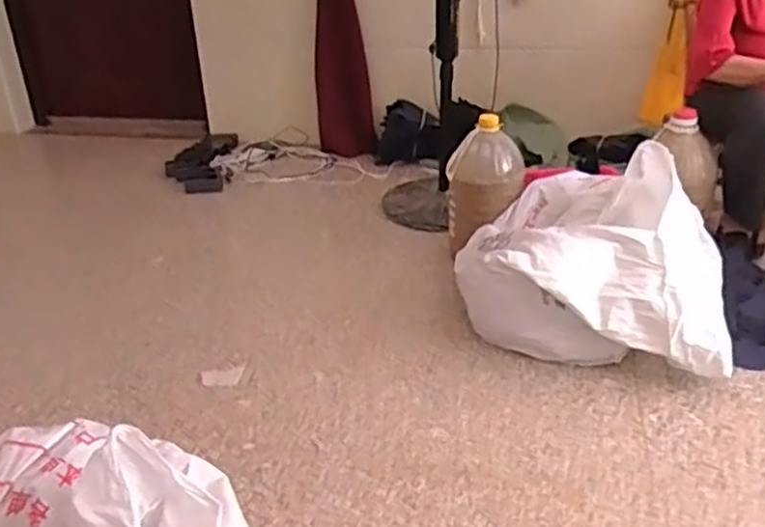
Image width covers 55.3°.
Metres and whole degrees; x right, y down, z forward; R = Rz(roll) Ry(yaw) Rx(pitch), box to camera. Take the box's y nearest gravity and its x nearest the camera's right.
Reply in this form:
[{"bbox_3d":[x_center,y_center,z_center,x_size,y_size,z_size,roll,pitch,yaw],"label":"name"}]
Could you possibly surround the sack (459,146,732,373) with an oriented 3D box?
[{"bbox_3d":[0.486,-0.039,1.665,0.573,0.306,0.474,8,29,19],"label":"sack"}]

